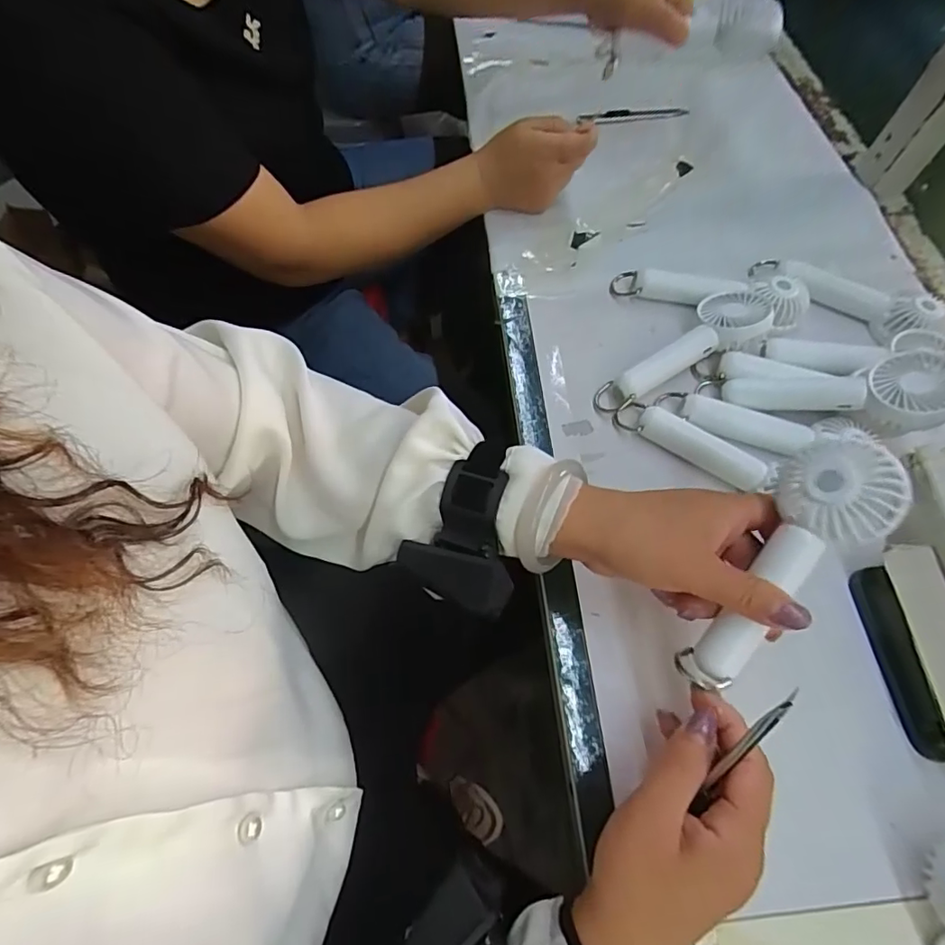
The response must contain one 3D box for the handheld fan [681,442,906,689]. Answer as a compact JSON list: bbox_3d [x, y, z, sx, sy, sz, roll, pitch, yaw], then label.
[{"bbox_3d":[0.165,0.052,0.279,0.051,0.025,0.149,32,104,13],"label":"handheld fan"}]

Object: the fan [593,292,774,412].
[{"bbox_3d":[0.173,-0.097,0.423,0.160,0.045,0.052,-34,70,-18],"label":"fan"}]

